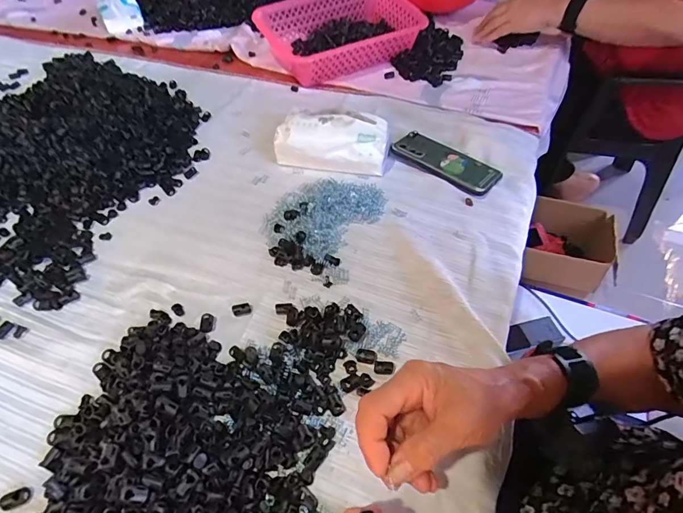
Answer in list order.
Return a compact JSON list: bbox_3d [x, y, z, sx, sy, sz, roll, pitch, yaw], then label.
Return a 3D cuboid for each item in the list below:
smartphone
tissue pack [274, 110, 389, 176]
[{"bbox_3d":[0.163,-0.148,0.635,0.162,0.013,0.081,33,54,19],"label":"smartphone"},{"bbox_3d":[-0.013,-0.179,0.625,0.169,0.074,0.072,8,53,8],"label":"tissue pack"}]

